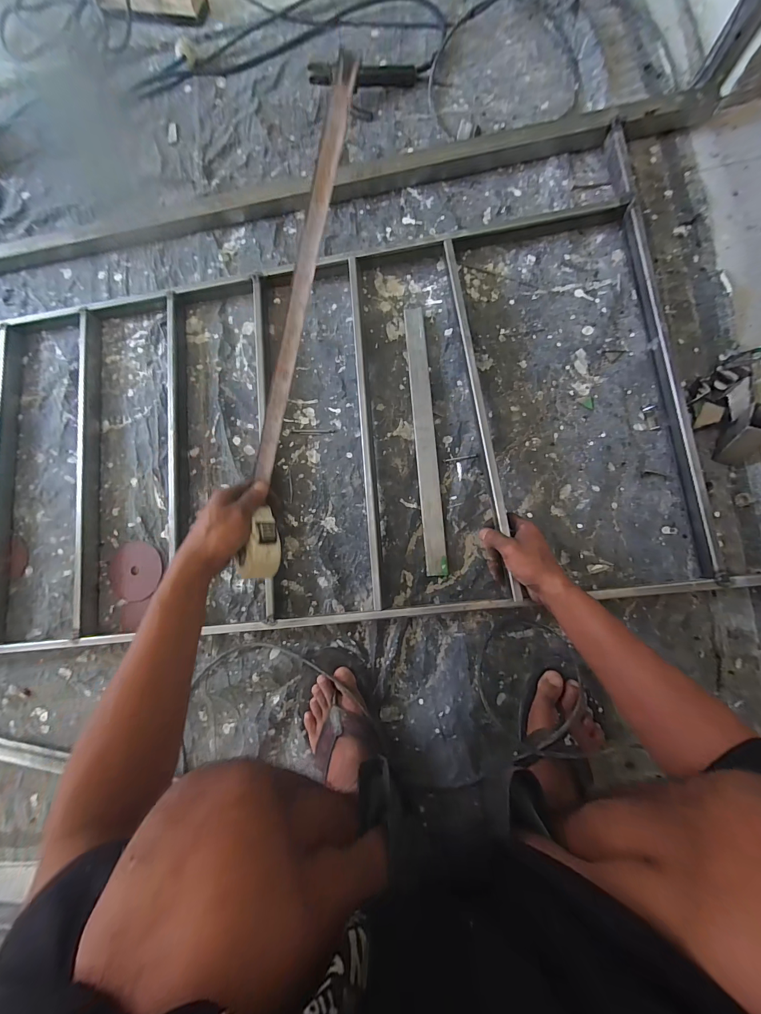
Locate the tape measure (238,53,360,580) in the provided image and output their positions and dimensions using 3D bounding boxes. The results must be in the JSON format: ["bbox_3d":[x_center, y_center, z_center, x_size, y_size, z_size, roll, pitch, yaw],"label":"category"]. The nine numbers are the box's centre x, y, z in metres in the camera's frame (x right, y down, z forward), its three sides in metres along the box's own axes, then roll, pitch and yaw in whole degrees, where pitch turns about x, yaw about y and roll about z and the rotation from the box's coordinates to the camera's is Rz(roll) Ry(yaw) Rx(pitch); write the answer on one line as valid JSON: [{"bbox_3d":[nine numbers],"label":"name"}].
[{"bbox_3d":[-0.098,-0.179,0.409,0.055,0.049,0.532,14,99,8],"label":"tape measure"}]

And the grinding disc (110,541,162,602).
[{"bbox_3d":[-0.437,0.114,0.642,0.098,0.007,0.100,-1,85,7],"label":"grinding disc"}]

